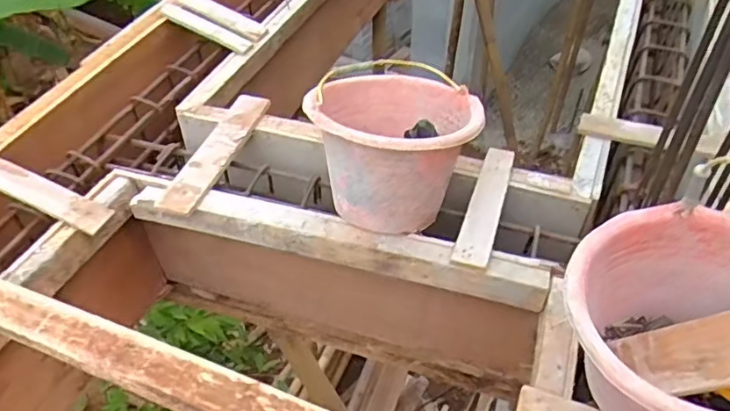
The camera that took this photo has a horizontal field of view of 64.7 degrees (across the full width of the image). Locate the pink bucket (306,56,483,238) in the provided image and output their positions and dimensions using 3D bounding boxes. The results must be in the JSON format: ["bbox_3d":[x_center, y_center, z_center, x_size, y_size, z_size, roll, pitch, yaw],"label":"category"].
[{"bbox_3d":[0.048,-0.105,0.981,0.258,0.222,0.264,-1,46,1],"label":"pink bucket"}]

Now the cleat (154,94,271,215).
[{"bbox_3d":[-0.282,-0.109,1.101,0.082,0.020,0.336,14,48,14],"label":"cleat"}]

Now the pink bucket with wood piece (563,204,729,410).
[{"bbox_3d":[0.364,0.166,0.666,0.271,0.217,0.255,-1,46,1],"label":"pink bucket with wood piece"}]

